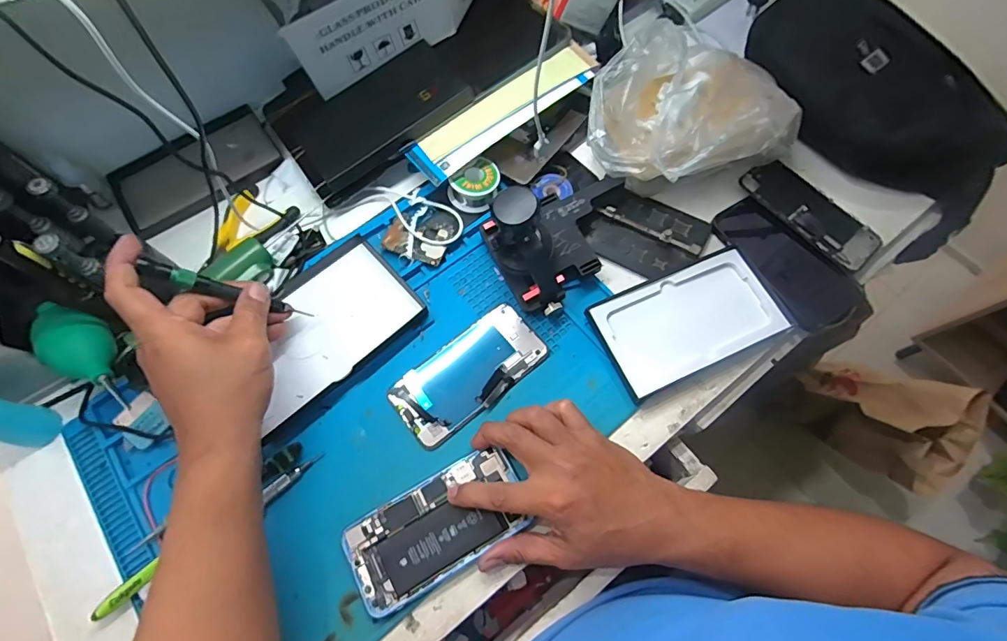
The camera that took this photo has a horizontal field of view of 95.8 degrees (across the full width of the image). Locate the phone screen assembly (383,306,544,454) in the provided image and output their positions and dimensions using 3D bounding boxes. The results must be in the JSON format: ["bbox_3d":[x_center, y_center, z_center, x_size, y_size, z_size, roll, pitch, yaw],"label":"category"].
[{"bbox_3d":[-0.031,0.047,0.420,0.143,0.009,0.071,-37,72,-13],"label":"phone screen assembly"}]

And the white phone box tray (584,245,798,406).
[{"bbox_3d":[0.173,-0.004,0.431,0.171,0.018,0.099,-25,69,-8],"label":"white phone box tray"}]

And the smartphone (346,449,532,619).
[{"bbox_3d":[-0.054,0.168,0.374,0.146,0.006,0.073,-29,70,-10],"label":"smartphone"}]

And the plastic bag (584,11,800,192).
[{"bbox_3d":[0.175,-0.190,0.450,0.159,0.116,0.152,-37,72,-13],"label":"plastic bag"}]

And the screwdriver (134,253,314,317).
[{"bbox_3d":[-0.224,-0.021,0.385,0.019,0.132,0.017,-20,62,36],"label":"screwdriver"}]

